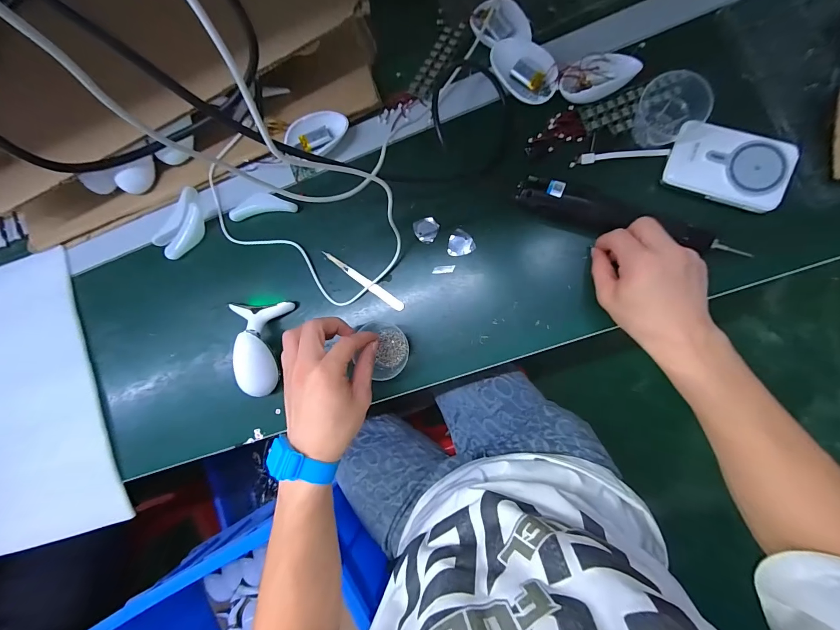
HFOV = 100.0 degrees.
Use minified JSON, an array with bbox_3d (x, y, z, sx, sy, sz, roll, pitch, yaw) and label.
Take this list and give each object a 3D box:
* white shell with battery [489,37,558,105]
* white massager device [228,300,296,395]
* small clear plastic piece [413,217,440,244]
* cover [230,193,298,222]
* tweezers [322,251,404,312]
[{"bbox_3d":[0.119,-0.279,0.402,0.049,0.019,0.083,-34,82,6],"label":"white shell with battery"},{"bbox_3d":[-0.199,0.042,0.432,0.079,0.039,0.116,-4,88,10],"label":"white massager device"},{"bbox_3d":[0.006,-0.106,0.433,0.031,0.004,0.030,-1,87,10],"label":"small clear plastic piece"},{"bbox_3d":[-0.202,-0.141,0.454,0.084,0.017,0.027,-8,85,9],"label":"cover"},{"bbox_3d":[-0.073,-0.044,0.441,0.124,0.004,0.012,35,93,10],"label":"tweezers"}]

